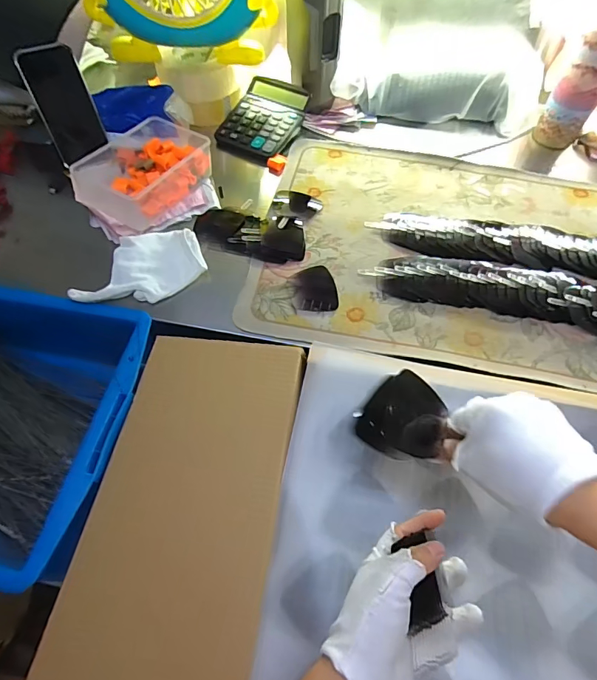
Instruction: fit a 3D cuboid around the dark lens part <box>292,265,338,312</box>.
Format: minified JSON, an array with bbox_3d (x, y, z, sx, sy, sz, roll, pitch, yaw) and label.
[{"bbox_3d":[0.021,-0.066,0.545,0.054,0.004,0.071,-3,59,-3],"label":"dark lens part"}]

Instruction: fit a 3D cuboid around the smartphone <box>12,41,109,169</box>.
[{"bbox_3d":[-0.332,-0.334,0.602,0.070,0.143,0.010,-23,35,-16],"label":"smartphone"}]

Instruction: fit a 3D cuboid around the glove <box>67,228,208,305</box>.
[{"bbox_3d":[-0.207,-0.092,0.555,0.160,0.024,0.100,-11,60,-8],"label":"glove"}]

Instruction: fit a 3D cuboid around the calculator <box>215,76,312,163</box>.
[{"bbox_3d":[-0.059,-0.380,0.718,0.128,0.037,0.155,29,63,15],"label":"calculator"}]

